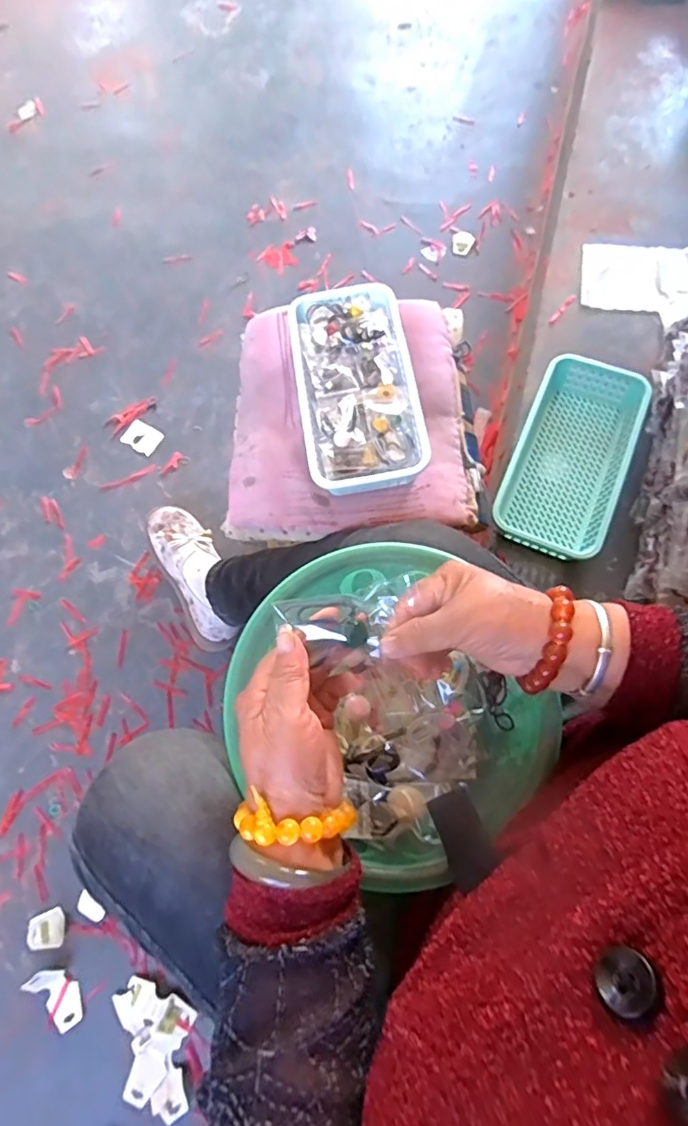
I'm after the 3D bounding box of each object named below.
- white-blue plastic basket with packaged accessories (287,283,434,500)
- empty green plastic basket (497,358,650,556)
[{"bbox_3d":[0.013,-0.209,0.645,0.133,0.043,0.269,-8,70,0],"label":"white-blue plastic basket with packaged accessories"},{"bbox_3d":[0.282,-0.131,0.702,0.127,0.057,0.269,22,73,11],"label":"empty green plastic basket"}]

